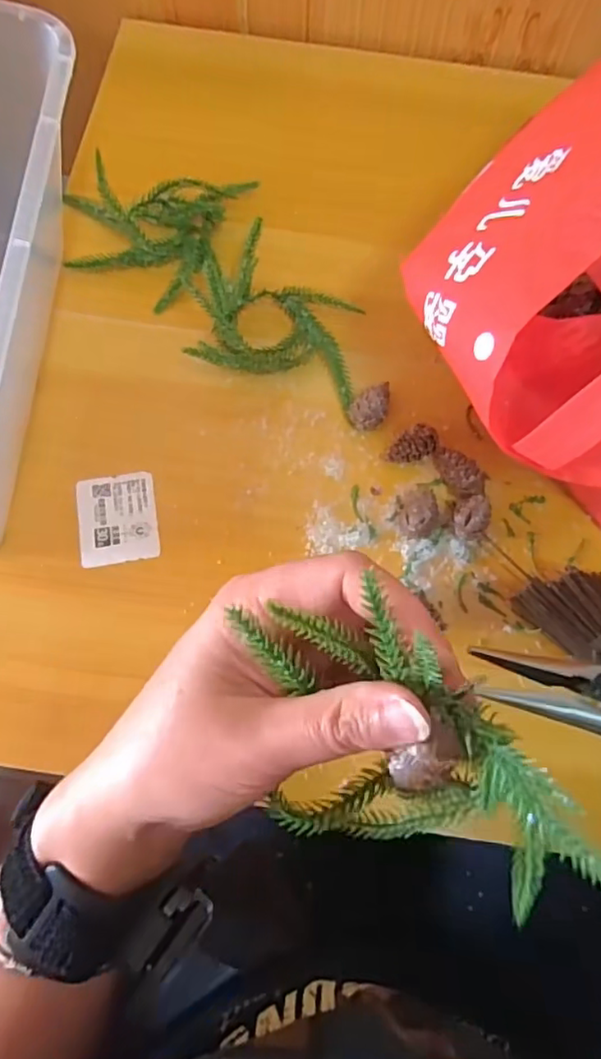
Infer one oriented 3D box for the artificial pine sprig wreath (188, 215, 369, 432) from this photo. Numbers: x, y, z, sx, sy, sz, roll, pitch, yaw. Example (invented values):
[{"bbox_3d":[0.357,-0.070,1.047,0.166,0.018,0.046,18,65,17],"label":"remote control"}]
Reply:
[{"bbox_3d":[-0.014,-0.144,0.401,0.109,0.043,0.105,7,73,1],"label":"artificial pine sprig wreath"}]

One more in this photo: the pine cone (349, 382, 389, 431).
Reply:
[{"bbox_3d":[0.048,-0.082,0.396,0.022,0.022,0.037,27,74,7],"label":"pine cone"}]

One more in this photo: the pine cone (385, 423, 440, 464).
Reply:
[{"bbox_3d":[0.074,-0.052,0.389,0.033,0.022,0.020,-38,77,-12],"label":"pine cone"}]

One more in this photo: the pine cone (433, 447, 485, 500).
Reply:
[{"bbox_3d":[0.103,-0.038,0.384,0.019,0.020,0.039,-22,74,-8],"label":"pine cone"}]

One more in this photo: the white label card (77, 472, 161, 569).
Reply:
[{"bbox_3d":[-0.116,-0.007,0.381,0.048,0.004,0.059,-8,73,-4],"label":"white label card"}]

